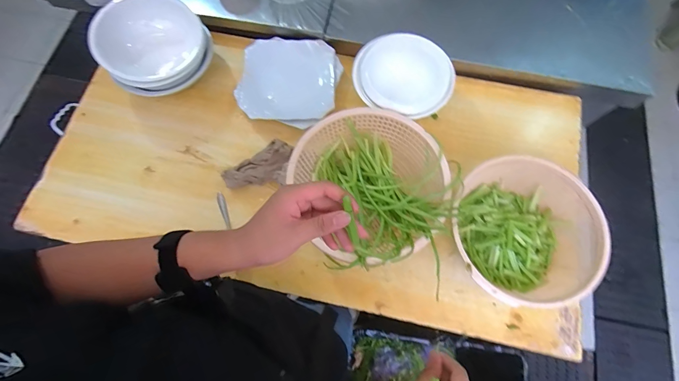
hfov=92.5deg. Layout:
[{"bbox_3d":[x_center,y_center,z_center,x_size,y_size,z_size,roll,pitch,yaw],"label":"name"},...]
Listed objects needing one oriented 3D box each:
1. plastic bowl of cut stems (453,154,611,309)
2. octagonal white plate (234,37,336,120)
[{"bbox_3d":[0.364,0.090,0.627,0.240,0.127,0.253,0,72,0],"label":"plastic bowl of cut stems"},{"bbox_3d":[-0.125,-0.275,0.779,0.226,0.028,0.216,2,78,9],"label":"octagonal white plate"}]

